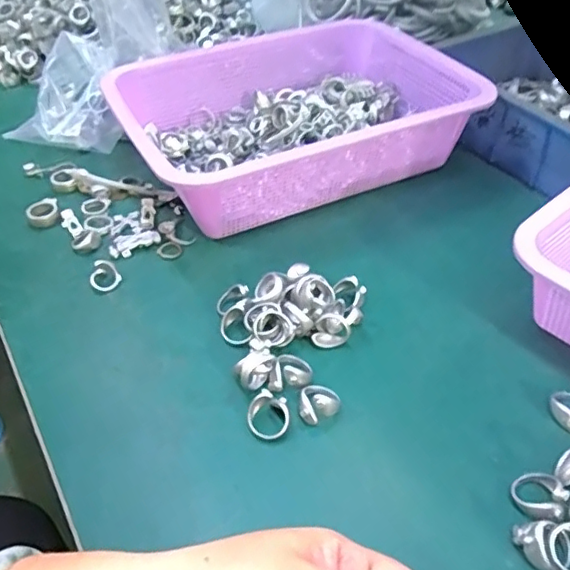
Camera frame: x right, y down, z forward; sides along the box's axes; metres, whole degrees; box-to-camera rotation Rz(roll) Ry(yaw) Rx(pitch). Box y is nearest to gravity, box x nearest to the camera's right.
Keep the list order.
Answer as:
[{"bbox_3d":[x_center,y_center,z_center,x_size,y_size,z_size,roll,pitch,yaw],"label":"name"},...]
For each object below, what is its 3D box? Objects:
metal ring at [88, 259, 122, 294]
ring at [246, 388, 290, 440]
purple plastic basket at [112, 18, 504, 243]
[{"bbox_3d":[-0.138,-0.007,0.441,0.023,0.014,0.026,-23,47,-20],"label":"metal ring"},{"bbox_3d":[-0.010,0.077,0.342,0.025,0.017,0.024,-1,43,1],"label":"ring"},{"bbox_3d":[0.012,-0.150,0.537,0.302,0.084,0.218,-23,47,-20],"label":"purple plastic basket"}]

